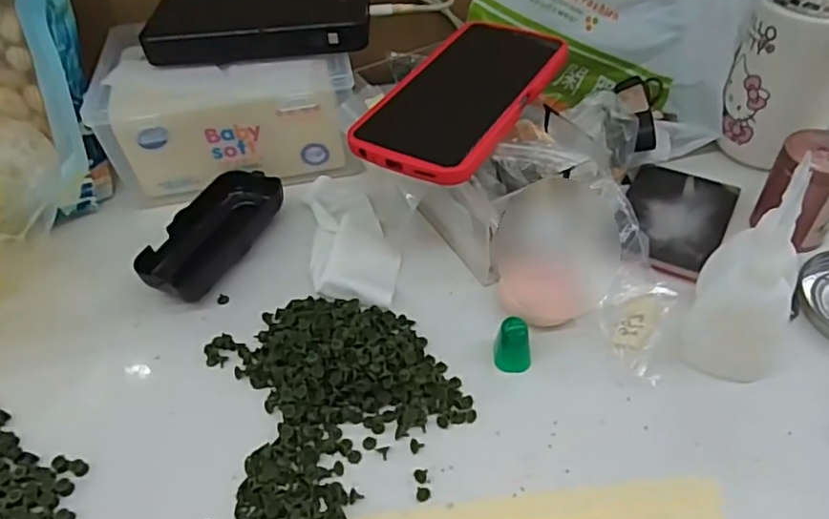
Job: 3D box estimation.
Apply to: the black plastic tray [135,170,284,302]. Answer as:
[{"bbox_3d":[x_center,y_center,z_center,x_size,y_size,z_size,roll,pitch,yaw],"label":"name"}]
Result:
[{"bbox_3d":[-0.136,-0.017,0.418,0.052,0.022,0.108,20,52,22],"label":"black plastic tray"}]

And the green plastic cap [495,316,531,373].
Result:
[{"bbox_3d":[0.055,0.047,0.339,0.018,0.027,0.018,-2,47,2],"label":"green plastic cap"}]

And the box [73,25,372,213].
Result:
[{"bbox_3d":[-0.136,-0.116,0.466,0.183,0.077,0.113,-6,47,-1],"label":"box"}]

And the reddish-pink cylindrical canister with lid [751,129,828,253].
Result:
[{"bbox_3d":[0.241,-0.041,0.379,0.043,0.060,0.044,25,54,25],"label":"reddish-pink cylindrical canister with lid"}]

